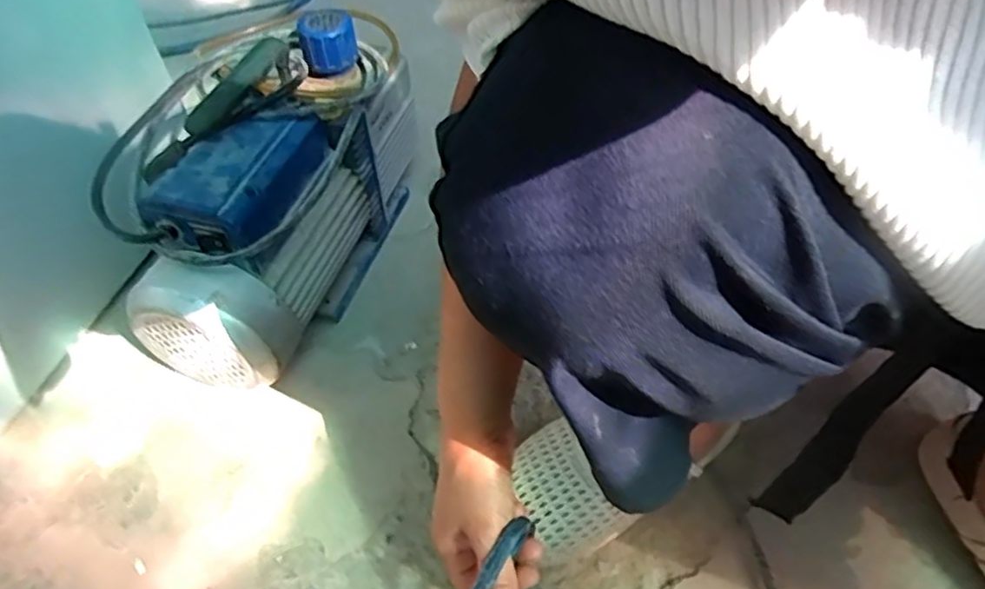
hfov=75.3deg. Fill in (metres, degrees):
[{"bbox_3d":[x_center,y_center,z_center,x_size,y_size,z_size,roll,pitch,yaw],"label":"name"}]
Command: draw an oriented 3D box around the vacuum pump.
[{"bbox_3d":[-0.222,-0.113,0.641,0.164,0.238,0.368,12,51,12],"label":"vacuum pump"}]

